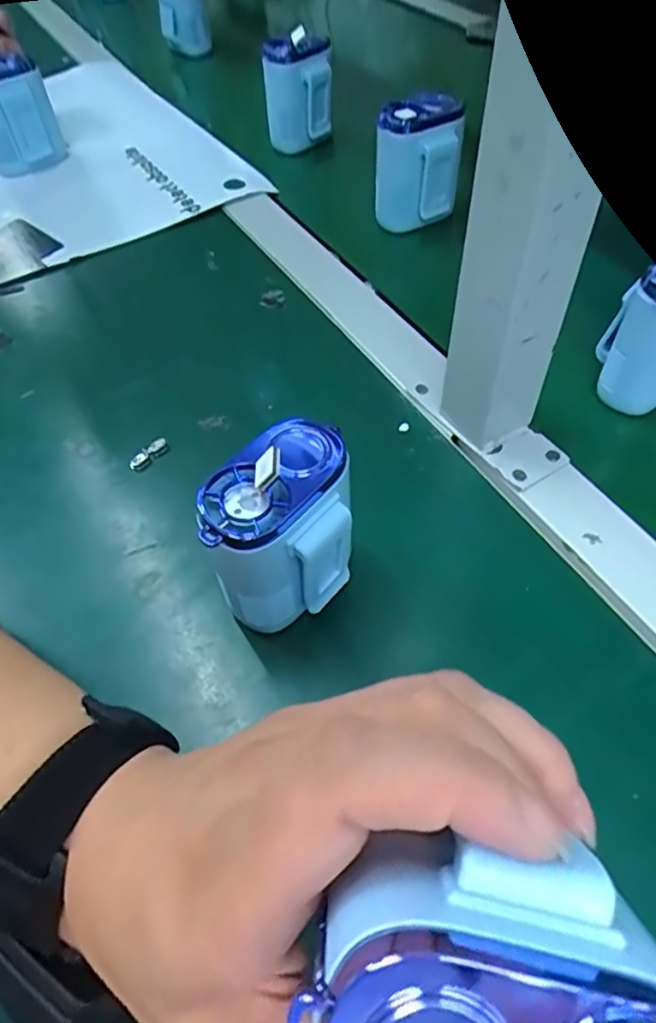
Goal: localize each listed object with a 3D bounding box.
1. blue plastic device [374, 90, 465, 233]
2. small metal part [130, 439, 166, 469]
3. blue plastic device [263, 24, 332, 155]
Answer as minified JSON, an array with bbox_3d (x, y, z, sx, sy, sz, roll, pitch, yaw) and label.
[{"bbox_3d":[0.067,-0.261,0.463,0.061,0.083,0.030,1,54,4],"label":"blue plastic device"},{"bbox_3d":[-0.104,-0.033,0.356,0.005,0.007,0.026,35,62,25],"label":"small metal part"},{"bbox_3d":[-0.027,-0.375,0.551,0.063,0.088,0.036,-22,56,-13],"label":"blue plastic device"}]

